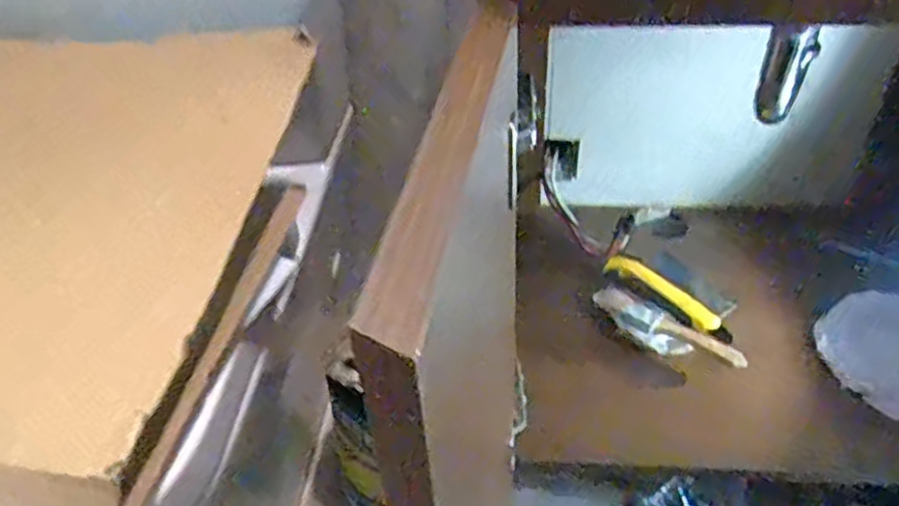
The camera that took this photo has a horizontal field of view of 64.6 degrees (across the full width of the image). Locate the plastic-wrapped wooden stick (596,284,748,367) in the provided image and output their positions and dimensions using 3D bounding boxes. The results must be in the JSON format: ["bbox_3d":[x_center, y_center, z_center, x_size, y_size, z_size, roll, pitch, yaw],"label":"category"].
[{"bbox_3d":[0.235,0.085,0.775,0.165,0.025,0.038,32,50,33],"label":"plastic-wrapped wooden stick"}]

